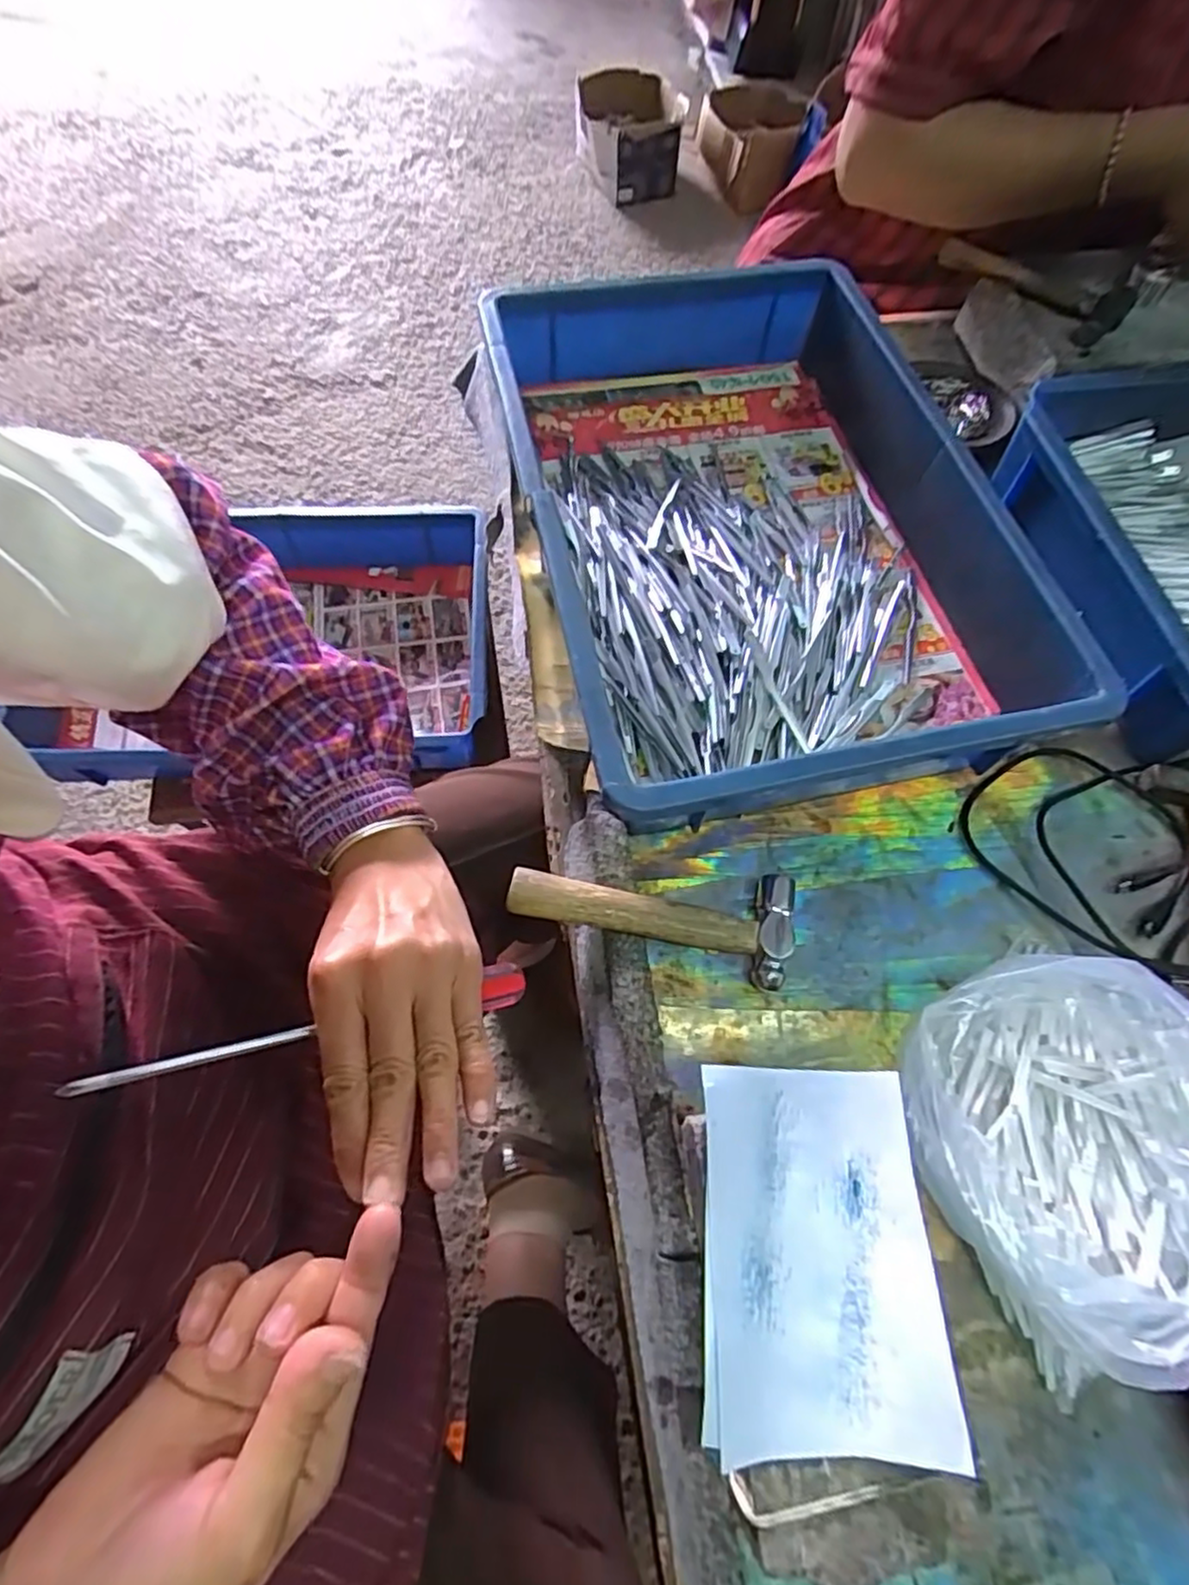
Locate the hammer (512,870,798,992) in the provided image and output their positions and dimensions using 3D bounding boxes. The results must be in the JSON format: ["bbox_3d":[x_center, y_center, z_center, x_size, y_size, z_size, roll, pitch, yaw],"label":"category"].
[{"bbox_3d":[0.033,0.058,0.376,0.150,0.022,0.059,15,65,6],"label":"hammer"}]

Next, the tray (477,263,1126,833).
[{"bbox_3d":[0.108,-0.191,0.472,0.306,0.079,0.432,-12,65,-7],"label":"tray"}]

